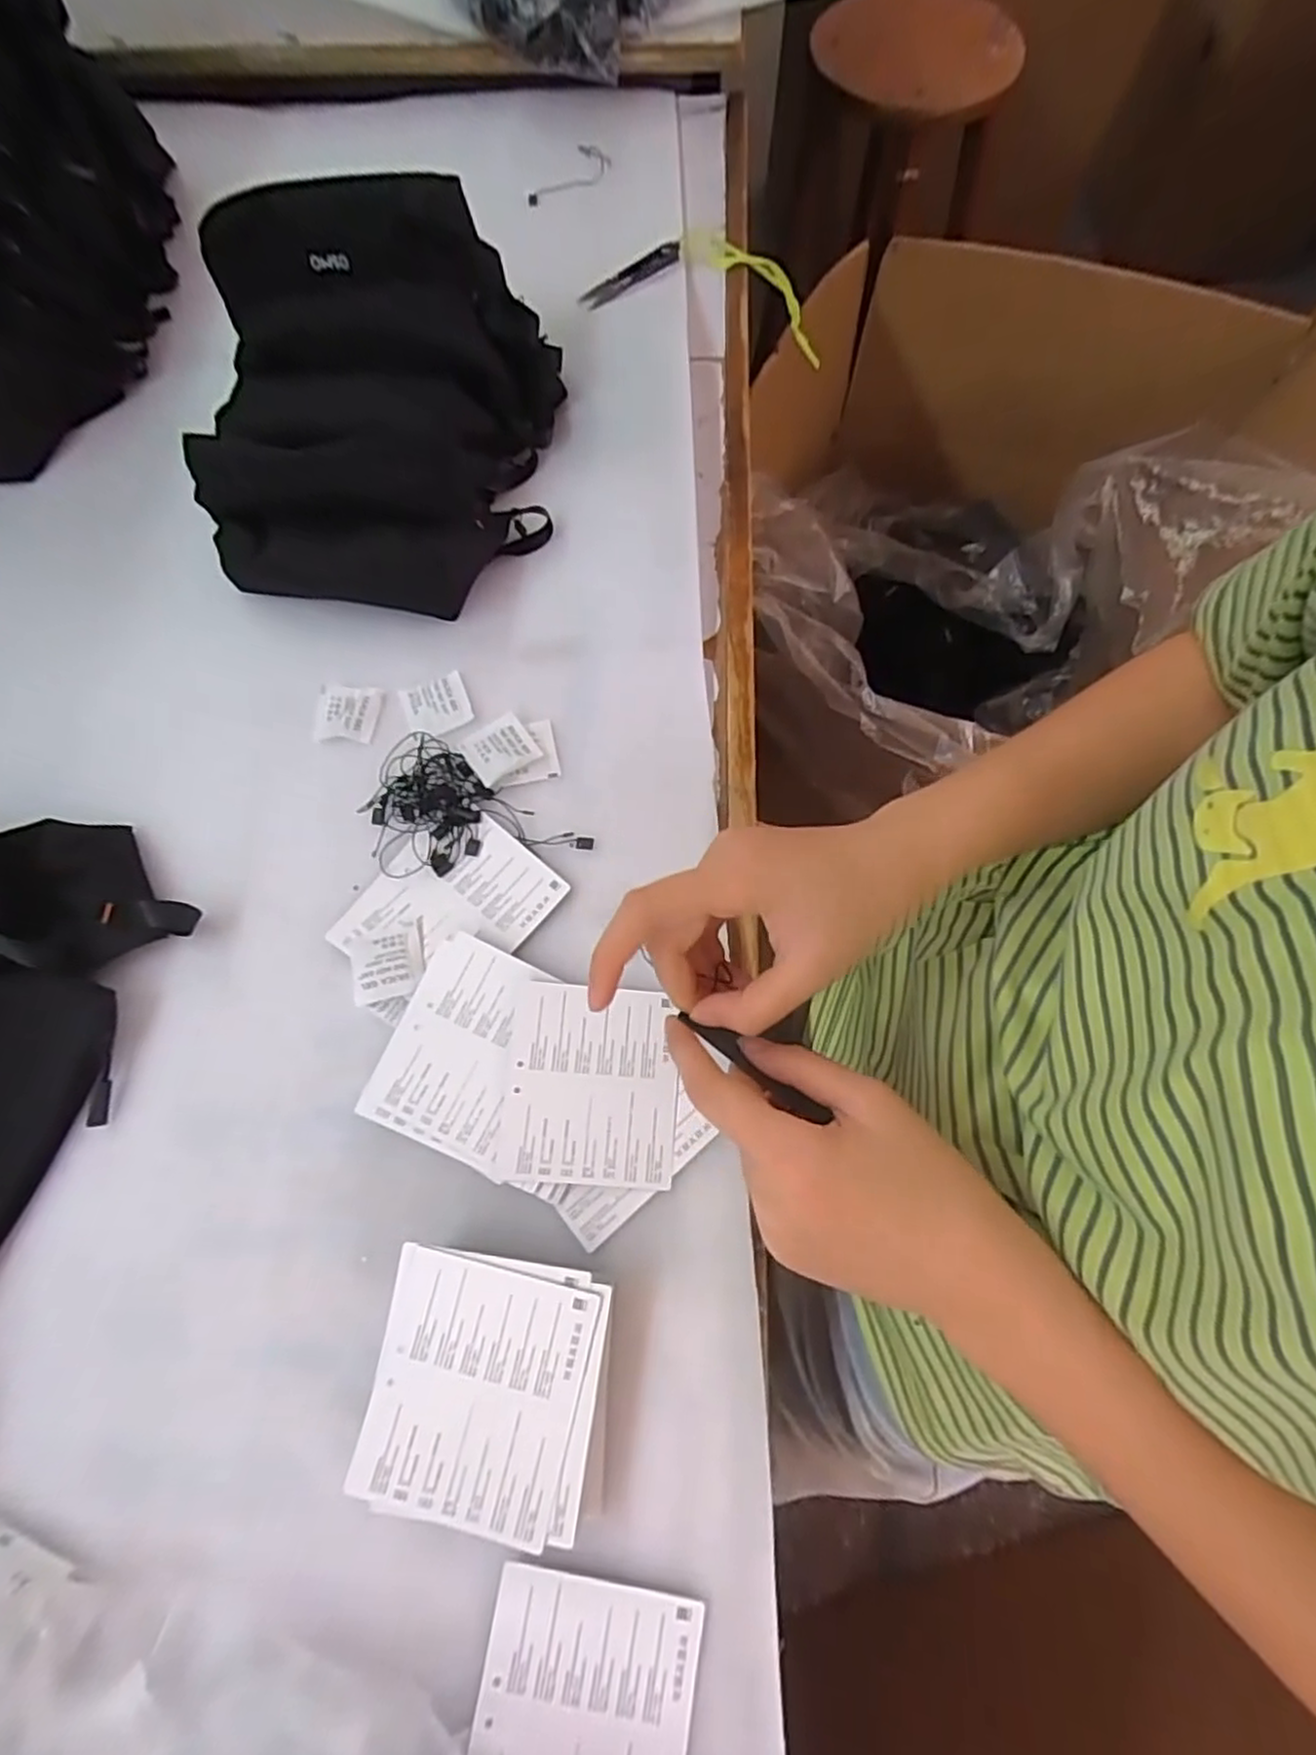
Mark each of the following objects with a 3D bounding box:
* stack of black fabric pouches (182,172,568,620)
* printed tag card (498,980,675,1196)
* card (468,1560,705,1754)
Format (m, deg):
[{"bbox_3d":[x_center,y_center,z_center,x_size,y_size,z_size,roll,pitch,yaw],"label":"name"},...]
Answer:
[{"bbox_3d":[-0.184,-0.303,0.464,0.216,0.121,0.226,3,72,3],"label":"stack of black fabric pouches"},{"bbox_3d":[-0.034,0.108,0.377,0.088,0.004,0.098,6,75,-4],"label":"printed tag card"},{"bbox_3d":[-0.030,0.342,0.305,0.088,0.007,0.072,11,75,3],"label":"card"}]

